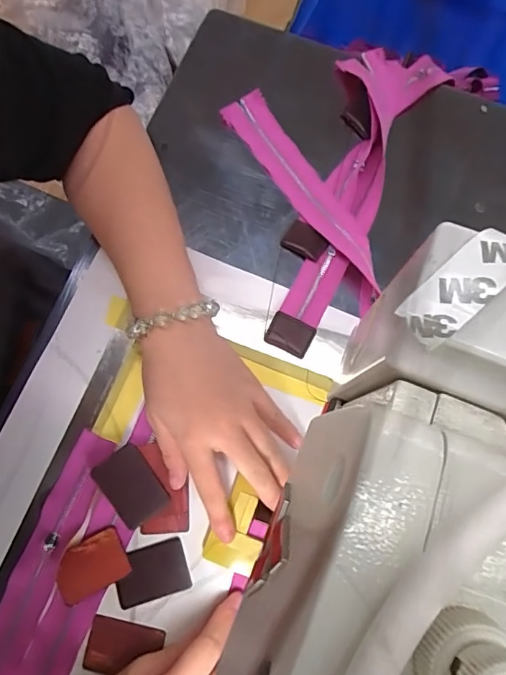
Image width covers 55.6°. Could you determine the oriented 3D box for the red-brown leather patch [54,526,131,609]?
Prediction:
[{"bbox_3d":[-0.115,0.162,0.342,0.050,0.004,0.036,-27,79,-5],"label":"red-brown leather patch"}]

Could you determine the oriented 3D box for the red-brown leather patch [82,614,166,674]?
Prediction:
[{"bbox_3d":[-0.090,0.216,0.331,0.051,0.005,0.035,11,79,3],"label":"red-brown leather patch"}]

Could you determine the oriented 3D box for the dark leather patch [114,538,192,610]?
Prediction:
[{"bbox_3d":[-0.073,0.167,0.342,0.052,0.004,0.035,-16,79,-2],"label":"dark leather patch"}]

